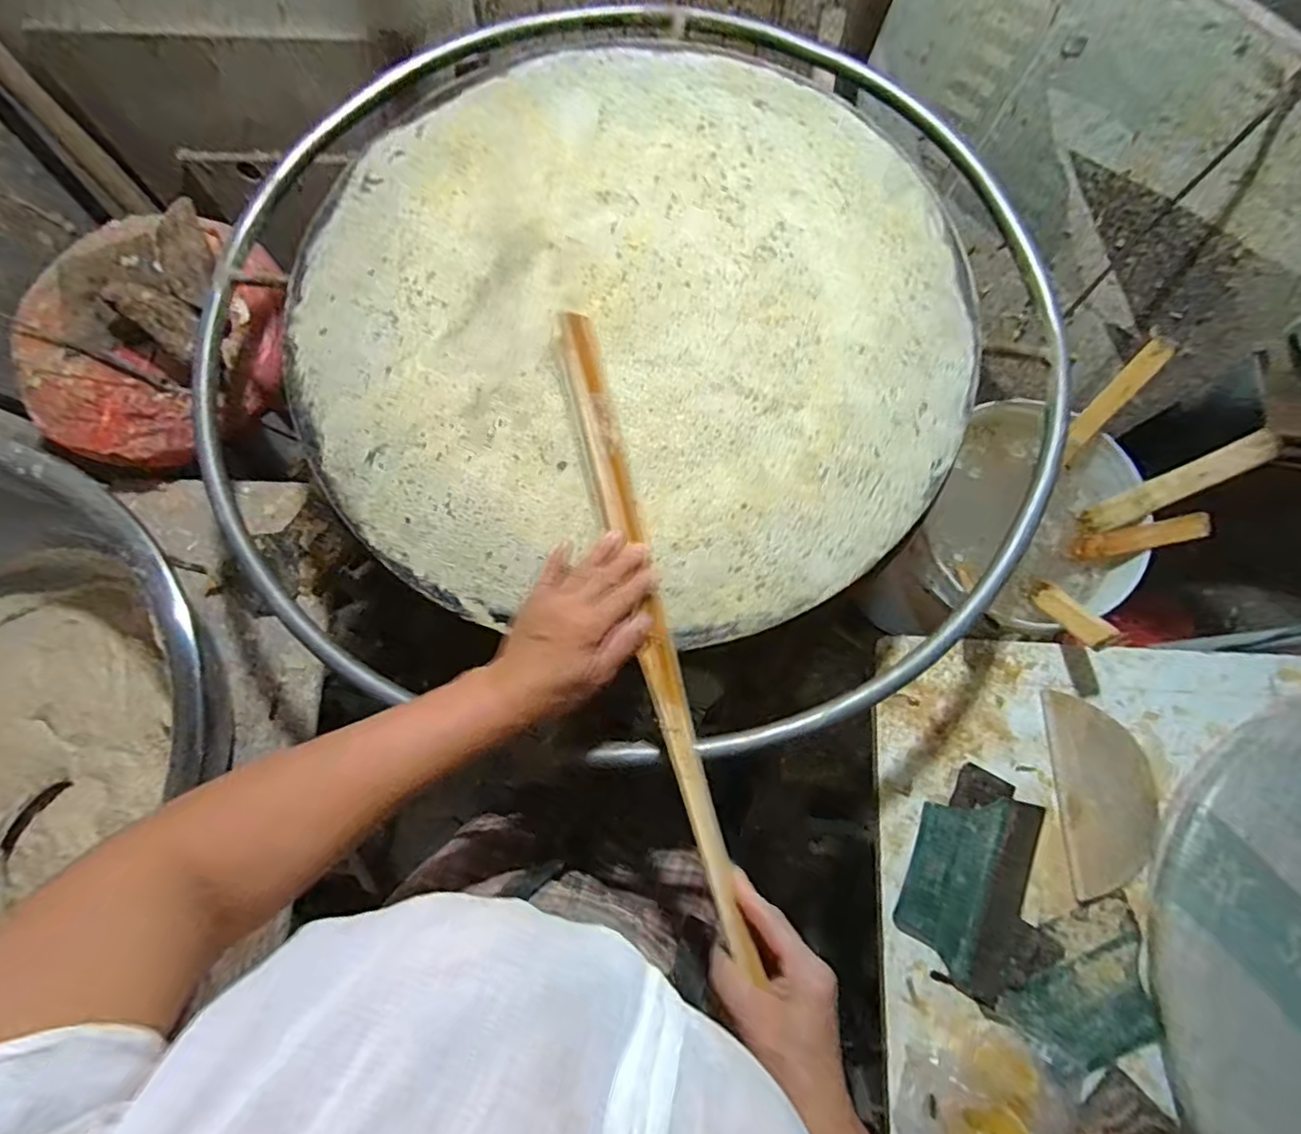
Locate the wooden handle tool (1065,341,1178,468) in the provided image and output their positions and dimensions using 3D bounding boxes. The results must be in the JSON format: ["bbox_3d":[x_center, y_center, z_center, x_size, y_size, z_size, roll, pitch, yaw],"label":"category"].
[{"bbox_3d":[0.549,-0.194,0.717,0.030,0.156,0.022,29,39,7],"label":"wooden handle tool"}]

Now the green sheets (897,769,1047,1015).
[{"bbox_3d":[0.337,0.323,0.626,0.123,0.013,0.208,22,76,6],"label":"green sheets"}]

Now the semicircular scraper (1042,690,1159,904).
[{"bbox_3d":[0.499,0.248,0.652,0.103,0.011,0.205,1,75,0],"label":"semicircular scraper"}]

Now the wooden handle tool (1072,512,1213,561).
[{"bbox_3d":[0.586,-0.035,0.715,0.019,0.129,0.033,11,72,-34],"label":"wooden handle tool"}]

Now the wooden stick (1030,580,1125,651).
[{"bbox_3d":[0.477,0.052,0.680,0.007,0.140,0.031,38,109,-15],"label":"wooden stick"}]

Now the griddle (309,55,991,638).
[{"bbox_3d":[-0.019,-0.242,0.562,0.594,0.026,0.594,-2,75,-1],"label":"griddle"}]

